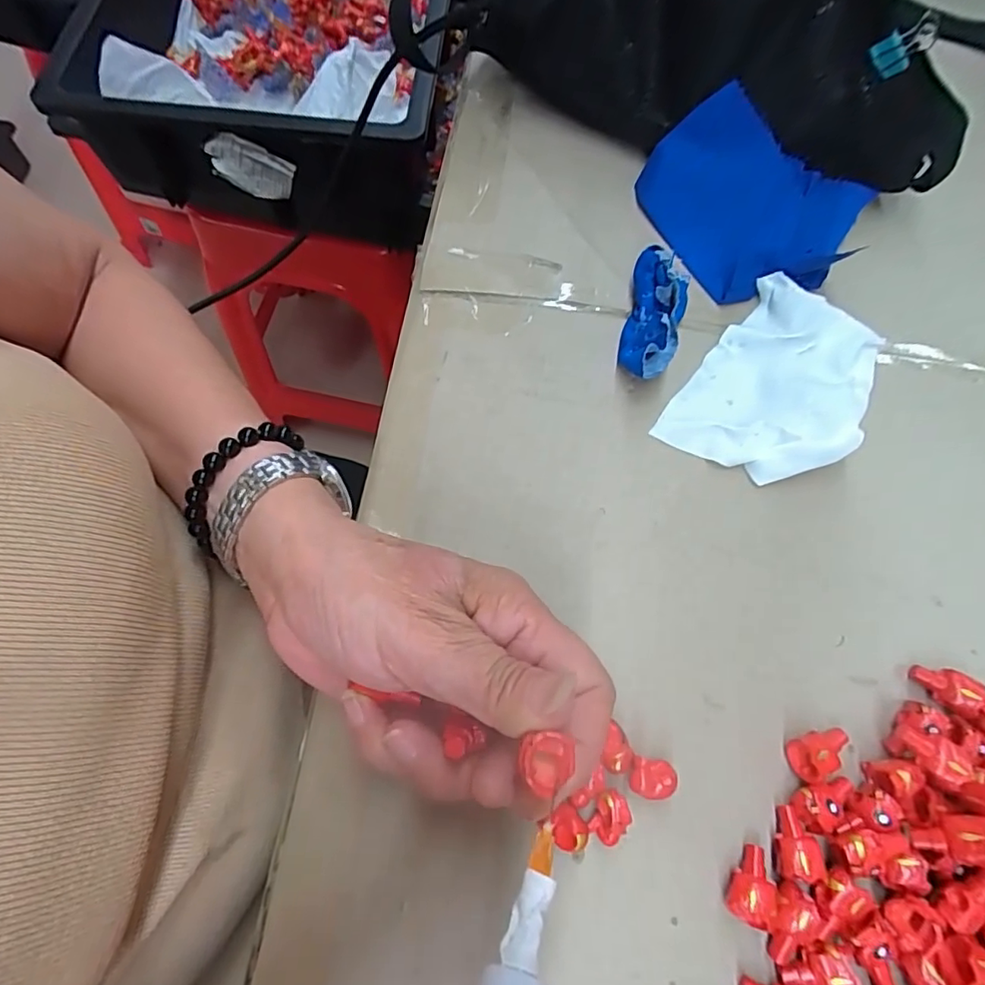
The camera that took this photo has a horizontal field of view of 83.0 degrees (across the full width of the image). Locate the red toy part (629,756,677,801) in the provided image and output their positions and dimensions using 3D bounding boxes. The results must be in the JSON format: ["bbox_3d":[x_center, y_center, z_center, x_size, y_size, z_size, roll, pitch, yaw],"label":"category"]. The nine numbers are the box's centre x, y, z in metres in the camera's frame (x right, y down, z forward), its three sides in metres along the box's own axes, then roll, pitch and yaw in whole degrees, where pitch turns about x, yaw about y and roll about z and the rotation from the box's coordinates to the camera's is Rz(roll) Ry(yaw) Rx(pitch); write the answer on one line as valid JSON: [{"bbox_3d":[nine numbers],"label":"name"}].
[{"bbox_3d":[0.063,0.114,0.222,0.019,0.014,0.014,12,70,3],"label":"red toy part"}]

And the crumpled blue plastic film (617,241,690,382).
[{"bbox_3d":[0.083,-0.093,0.283,0.030,0.032,0.074,18,71,5],"label":"crumpled blue plastic film"}]

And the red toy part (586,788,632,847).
[{"bbox_3d":[0.045,0.126,0.215,0.013,0.015,0.018,28,72,8],"label":"red toy part"}]

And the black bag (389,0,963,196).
[{"bbox_3d":[0.108,-0.255,0.314,0.316,0.097,0.078,18,71,5],"label":"black bag"}]

